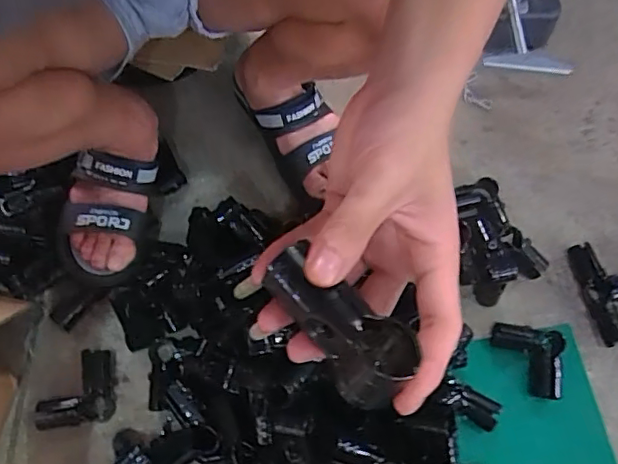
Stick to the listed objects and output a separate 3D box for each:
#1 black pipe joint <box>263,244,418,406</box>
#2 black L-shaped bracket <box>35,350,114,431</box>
[{"bbox_3d":[0.013,0.042,0.265,0.036,0.024,0.080,-40,69,-17],"label":"black pipe joint"},{"bbox_3d":[-0.275,0.186,0.669,0.080,0.031,0.081,-9,69,-4],"label":"black L-shaped bracket"}]

